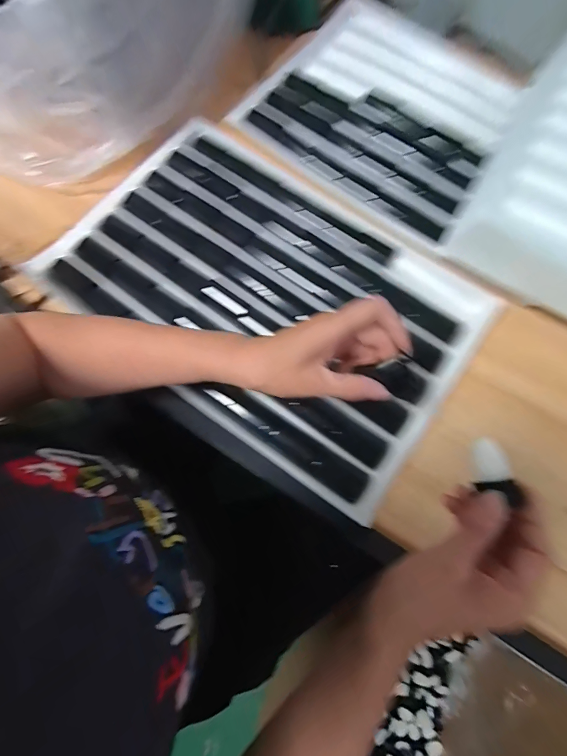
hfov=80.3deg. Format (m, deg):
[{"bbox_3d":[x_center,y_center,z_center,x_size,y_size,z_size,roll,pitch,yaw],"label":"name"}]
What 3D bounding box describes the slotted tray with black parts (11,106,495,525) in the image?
[{"bbox_3d":[-0.018,-0.108,0.429,0.499,0.028,0.322,36,78,8],"label":"slotted tray with black parts"}]

